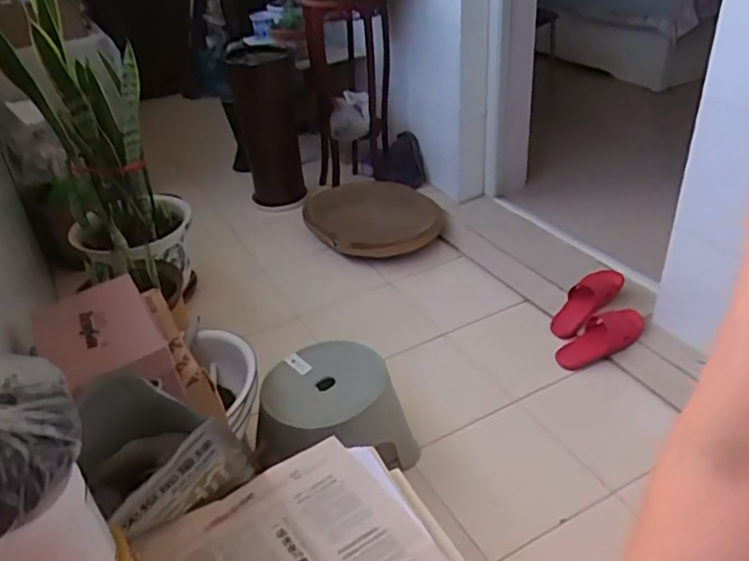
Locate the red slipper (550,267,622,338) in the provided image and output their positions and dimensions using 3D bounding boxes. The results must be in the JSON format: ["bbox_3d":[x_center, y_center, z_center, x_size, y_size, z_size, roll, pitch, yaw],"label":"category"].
[{"bbox_3d":[0.589,0.055,1.777,0.270,0.054,0.104,-41,46,-20],"label":"red slipper"}]

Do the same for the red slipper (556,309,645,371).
[{"bbox_3d":[0.603,0.153,1.673,0.279,0.057,0.129,-24,38,-27],"label":"red slipper"}]

